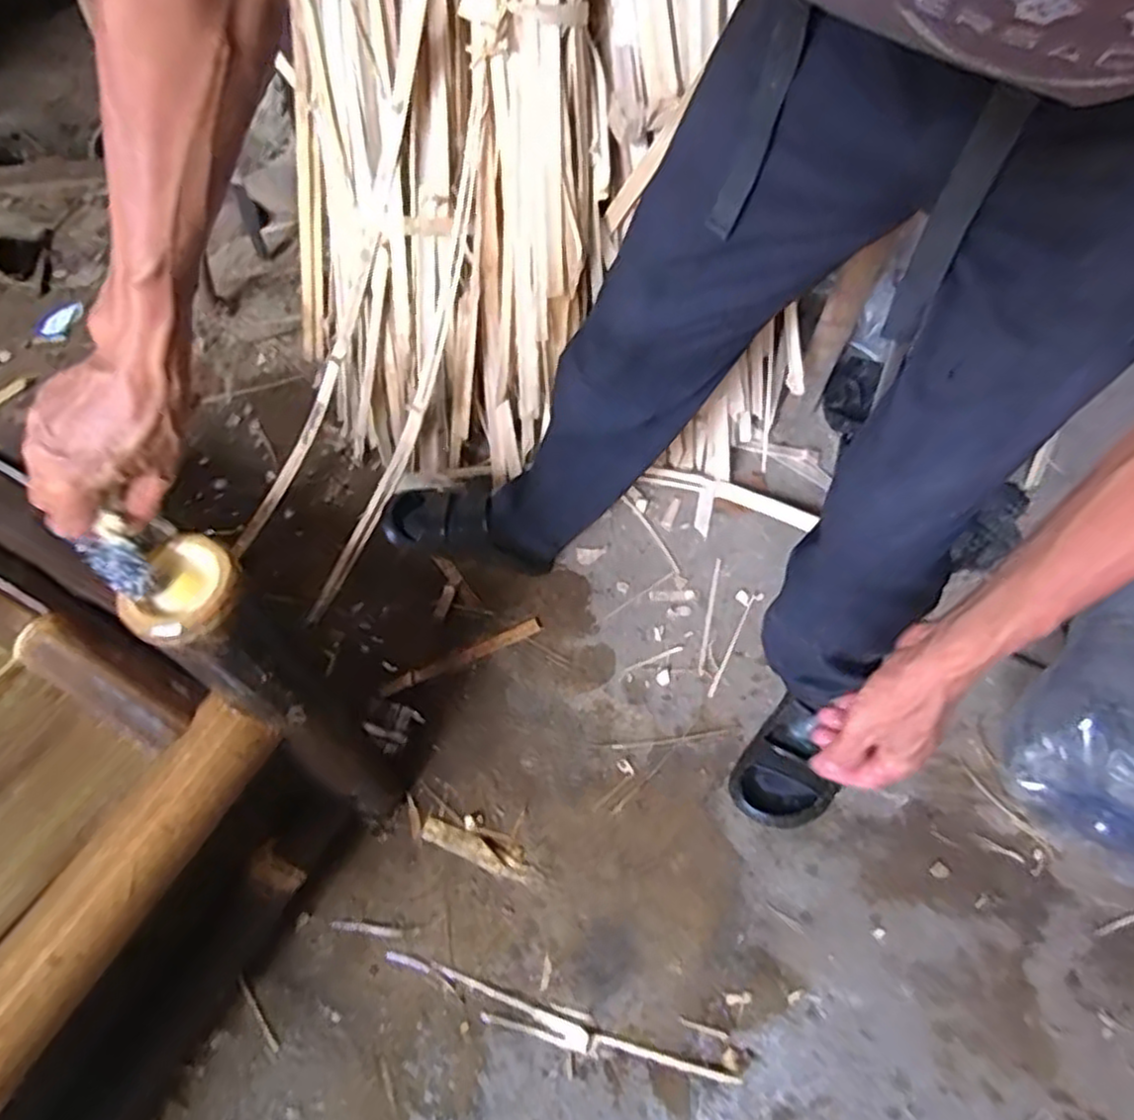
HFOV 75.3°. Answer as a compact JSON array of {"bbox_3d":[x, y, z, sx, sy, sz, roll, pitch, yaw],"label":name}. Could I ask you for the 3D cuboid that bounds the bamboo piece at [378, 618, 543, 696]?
[{"bbox_3d":[-0.141,0.130,0.994,0.229,0.006,0.021,-22,59,-12],"label":"bamboo piece"}]

